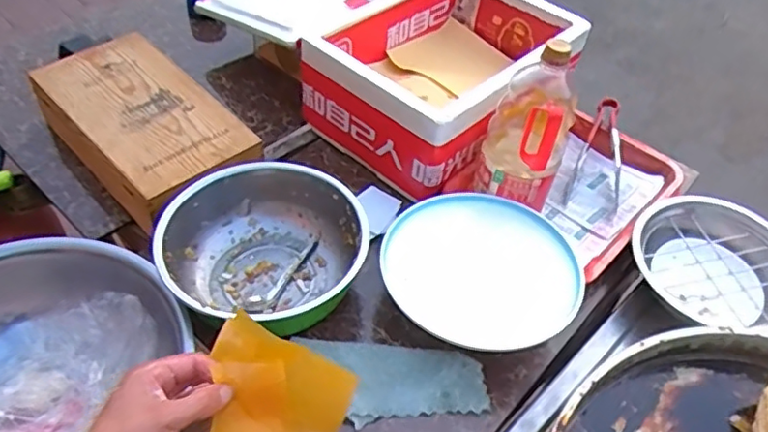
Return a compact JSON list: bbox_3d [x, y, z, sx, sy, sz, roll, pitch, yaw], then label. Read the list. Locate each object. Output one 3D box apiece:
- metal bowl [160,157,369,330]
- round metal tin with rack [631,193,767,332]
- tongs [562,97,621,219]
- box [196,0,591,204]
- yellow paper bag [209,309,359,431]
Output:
[{"bbox_3d":[-0.154,0.048,0.820,0.248,0.109,0.256,2,48,-3],"label":"metal bowl"},{"bbox_3d":[0.476,0.071,0.882,0.232,0.065,0.196,32,54,22],"label":"round metal tin with rack"},{"bbox_3d":[0.360,-0.101,1.024,0.080,0.028,0.221,14,71,8],"label":"tongs"},{"bbox_3d":[-0.002,-0.325,1.104,0.599,0.156,0.438,34,54,23],"label":"box"},{"bbox_3d":[-0.092,0.164,0.466,0.112,0.044,0.139,27,72,-12],"label":"yellow paper bag"}]

